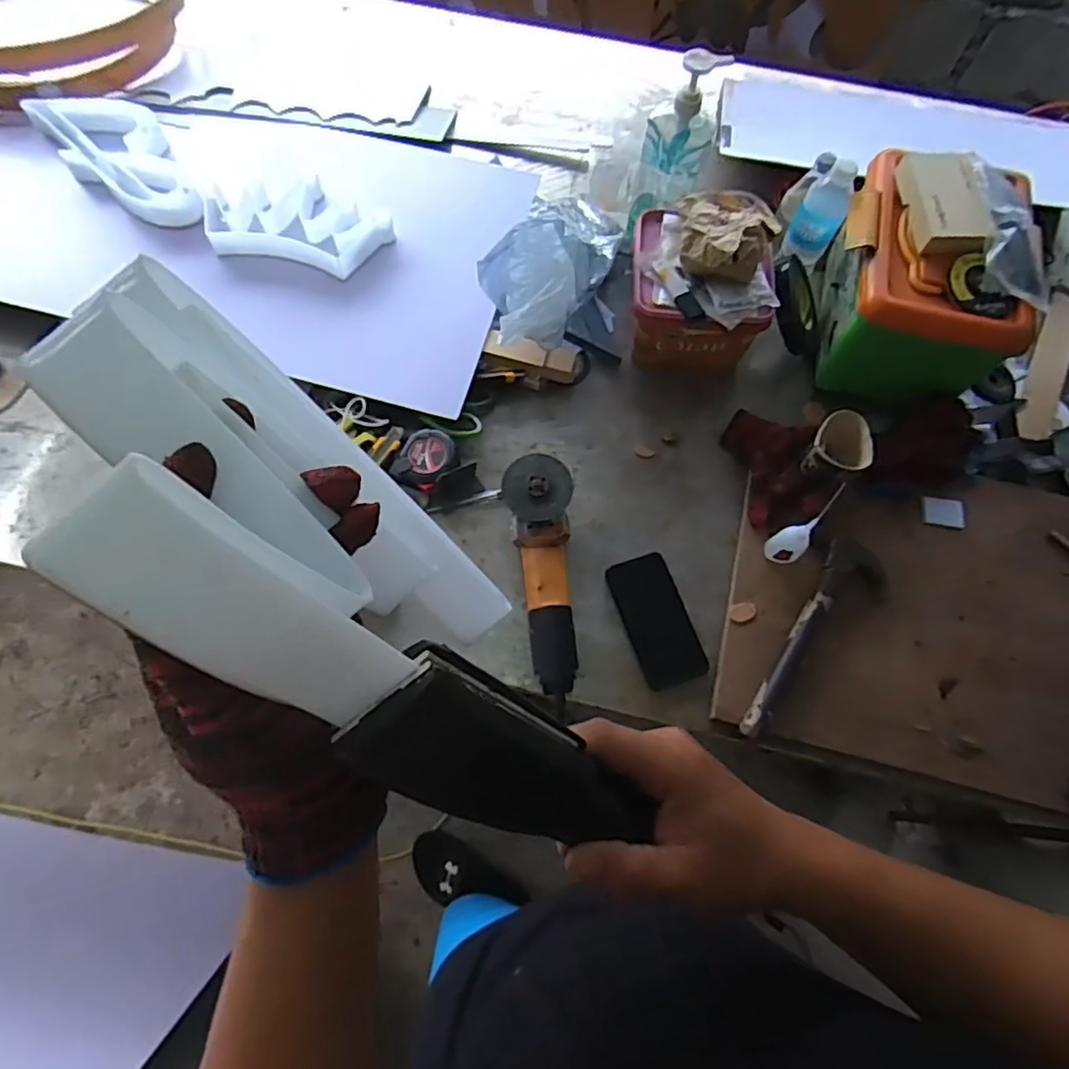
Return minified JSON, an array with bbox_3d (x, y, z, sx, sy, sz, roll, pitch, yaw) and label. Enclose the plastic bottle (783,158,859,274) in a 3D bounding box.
[{"bbox_3d":[0.395,-0.442,0.882,0.058,0.137,0.055,13,71,3],"label":"plastic bottle"}]

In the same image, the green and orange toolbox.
[{"bbox_3d":[0.512,-0.331,0.870,0.205,0.172,0.287,10,71,2],"label":"green and orange toolbox"}]

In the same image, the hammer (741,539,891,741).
[{"bbox_3d":[0.348,0.135,0.770,0.085,0.025,0.279,31,73,9],"label":"hammer"}]

